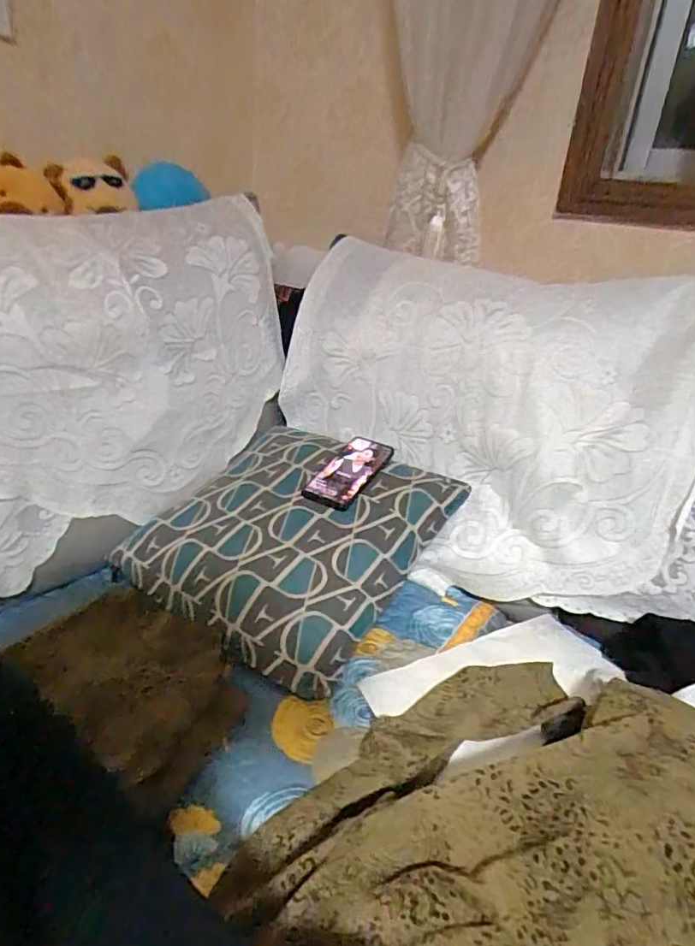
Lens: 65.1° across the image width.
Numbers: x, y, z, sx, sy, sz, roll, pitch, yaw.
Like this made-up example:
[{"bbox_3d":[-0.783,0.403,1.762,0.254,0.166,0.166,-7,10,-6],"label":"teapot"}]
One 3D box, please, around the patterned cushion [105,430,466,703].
[{"bbox_3d":[-0.084,0.069,0.782,0.383,0.063,0.389,21,46,23],"label":"patterned cushion"}]

